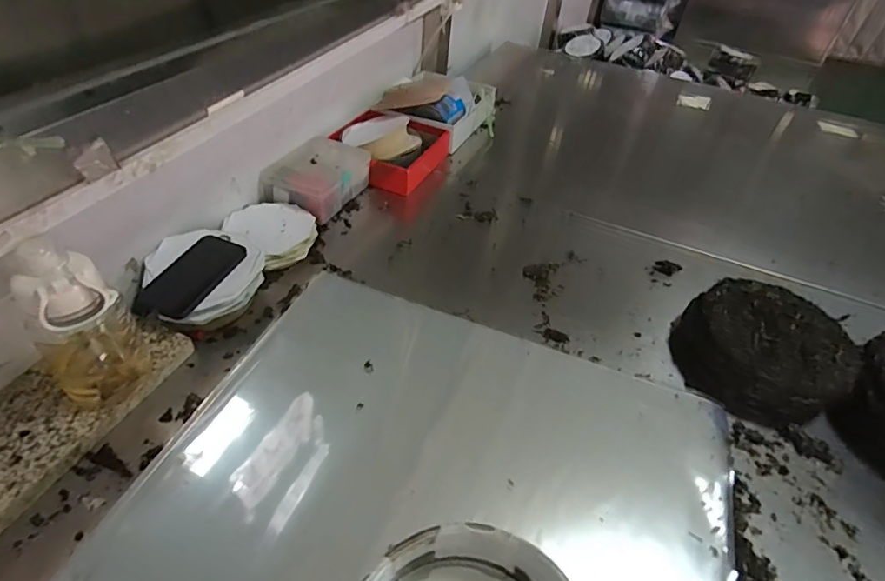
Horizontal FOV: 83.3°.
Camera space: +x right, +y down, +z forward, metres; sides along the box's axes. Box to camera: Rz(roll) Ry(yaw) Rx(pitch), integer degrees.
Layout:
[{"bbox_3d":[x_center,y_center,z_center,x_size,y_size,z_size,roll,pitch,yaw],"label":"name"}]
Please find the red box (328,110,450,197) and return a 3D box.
[{"bbox_3d":[-0.118,-0.300,1.037,0.212,0.067,0.209,18,44,11],"label":"red box"}]

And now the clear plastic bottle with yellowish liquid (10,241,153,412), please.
[{"bbox_3d":[-0.377,0.039,0.520,0.070,0.171,0.087,36,50,27],"label":"clear plastic bottle with yellowish liquid"}]

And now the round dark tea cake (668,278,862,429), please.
[{"bbox_3d":[0.463,0.085,0.714,0.210,0.081,0.226,-29,54,-32],"label":"round dark tea cake"}]

